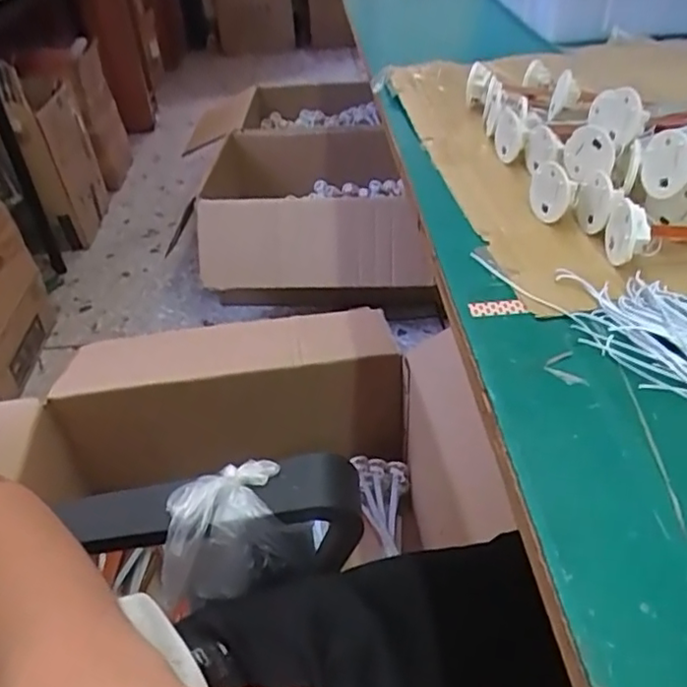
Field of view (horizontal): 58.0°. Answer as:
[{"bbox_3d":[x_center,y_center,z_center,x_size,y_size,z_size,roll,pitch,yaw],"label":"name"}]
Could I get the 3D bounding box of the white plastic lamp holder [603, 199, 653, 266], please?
[{"bbox_3d":[0.164,-0.062,0.359,0.024,0.032,0.026,13,43,21],"label":"white plastic lamp holder"}]

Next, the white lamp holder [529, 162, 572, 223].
[{"bbox_3d":[0.137,-0.101,0.411,0.008,0.034,0.040,0,61,-17],"label":"white lamp holder"}]

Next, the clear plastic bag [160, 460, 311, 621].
[{"bbox_3d":[-0.086,0.140,0.463,0.109,0.072,0.055,-17,42,-16],"label":"clear plastic bag"}]

